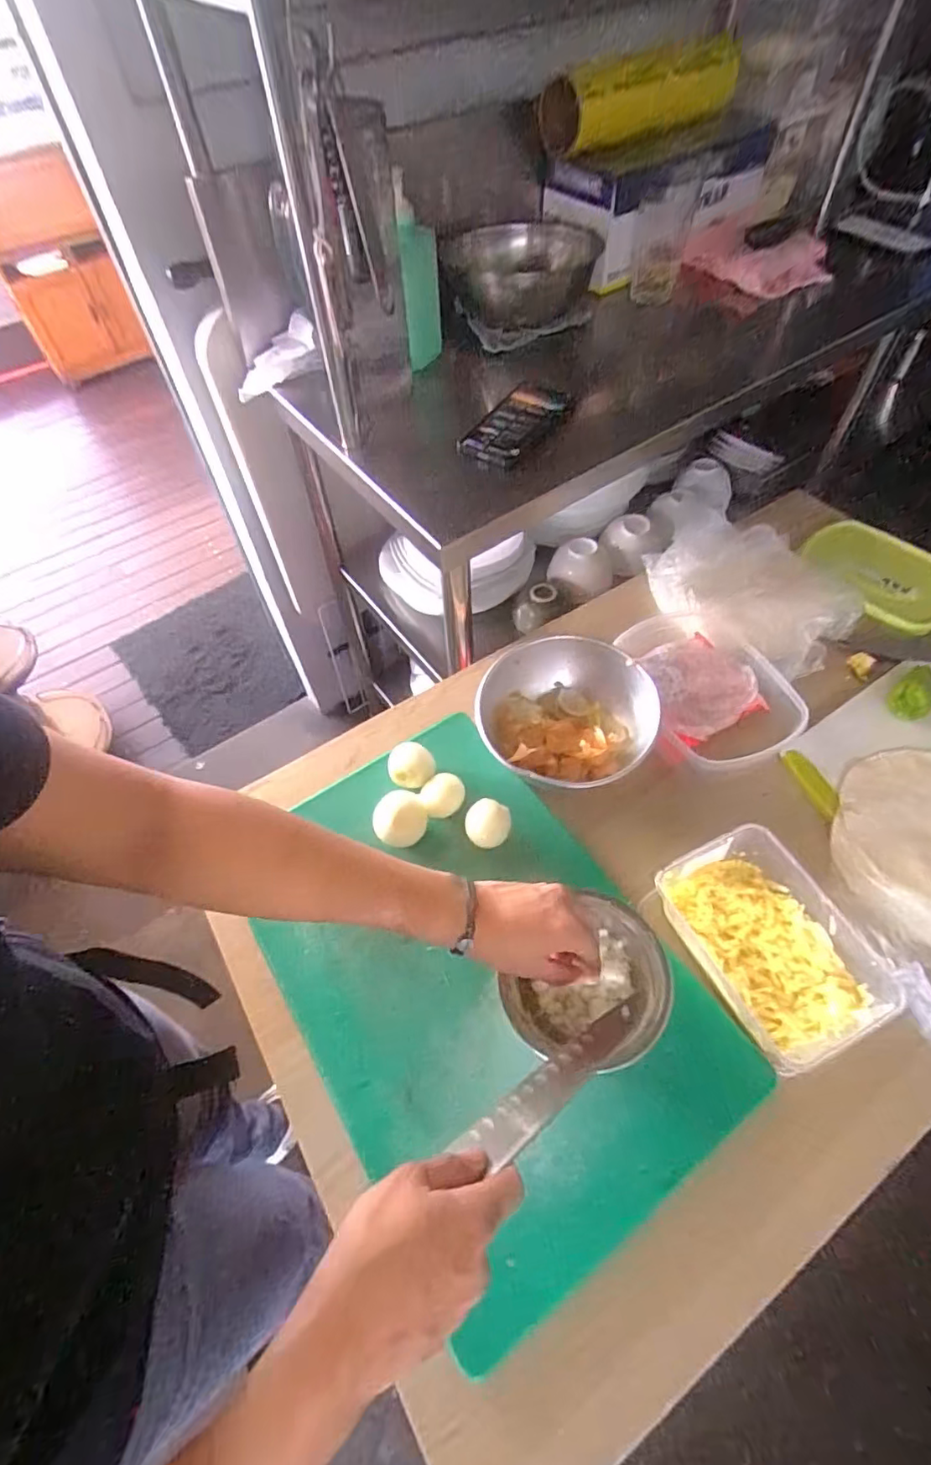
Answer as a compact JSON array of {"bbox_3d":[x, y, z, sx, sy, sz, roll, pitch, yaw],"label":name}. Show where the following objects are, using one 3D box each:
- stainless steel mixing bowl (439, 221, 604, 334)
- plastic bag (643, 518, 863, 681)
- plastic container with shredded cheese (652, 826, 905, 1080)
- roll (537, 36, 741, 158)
[{"bbox_3d":[0.090,-0.704,0.897,0.212,0.077,0.221,6,57,6],"label":"stainless steel mixing bowl"},{"bbox_3d":[0.365,-0.191,0.735,0.236,0.040,0.195,38,66,24],"label":"plastic bag"},{"bbox_3d":[0.256,0.178,0.498,0.122,0.061,0.172,-27,60,-14],"label":"plastic container with shredded cheese"},{"bbox_3d":[0.268,-0.970,0.893,0.446,0.093,0.066,-37,62,-19],"label":"roll"}]

